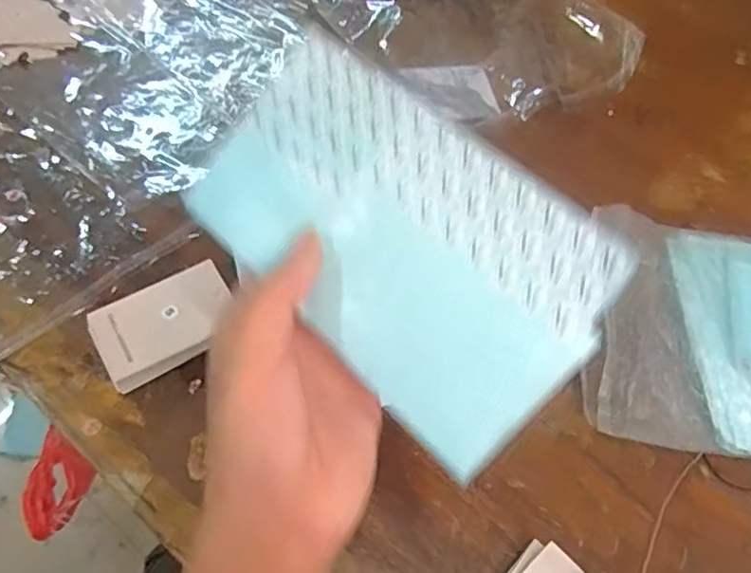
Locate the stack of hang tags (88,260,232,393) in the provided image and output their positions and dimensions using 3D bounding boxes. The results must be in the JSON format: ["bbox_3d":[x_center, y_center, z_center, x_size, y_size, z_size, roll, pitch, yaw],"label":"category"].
[{"bbox_3d":[-0.129,0.025,0.359,0.083,0.020,0.051,-26,64,-17],"label":"stack of hang tags"}]

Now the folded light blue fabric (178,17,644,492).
[{"bbox_3d":[0.004,-0.020,0.217,0.160,0.006,0.094,43,103,18],"label":"folded light blue fabric"}]

